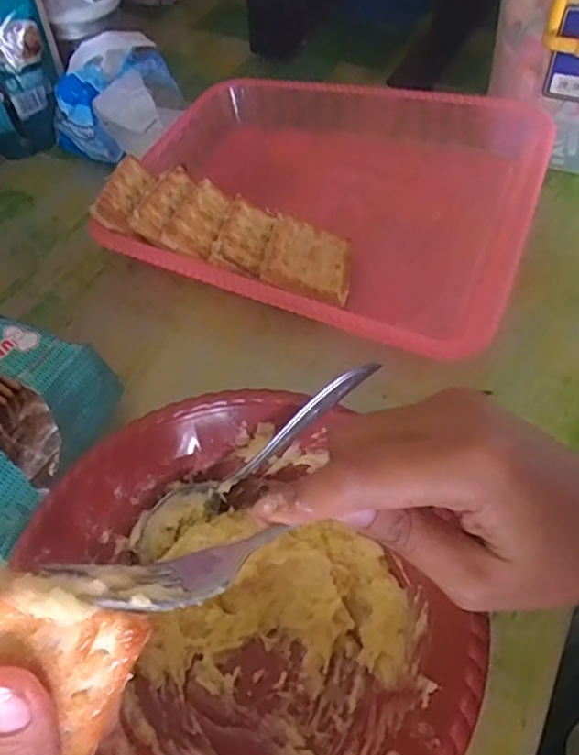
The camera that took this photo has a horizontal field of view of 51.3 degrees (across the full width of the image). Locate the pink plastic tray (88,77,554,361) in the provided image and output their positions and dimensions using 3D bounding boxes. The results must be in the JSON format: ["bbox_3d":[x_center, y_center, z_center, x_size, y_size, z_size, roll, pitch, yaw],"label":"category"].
[{"bbox_3d":[0.024,-0.153,0.490,0.336,0.076,0.254,21,57,17],"label":"pink plastic tray"}]

